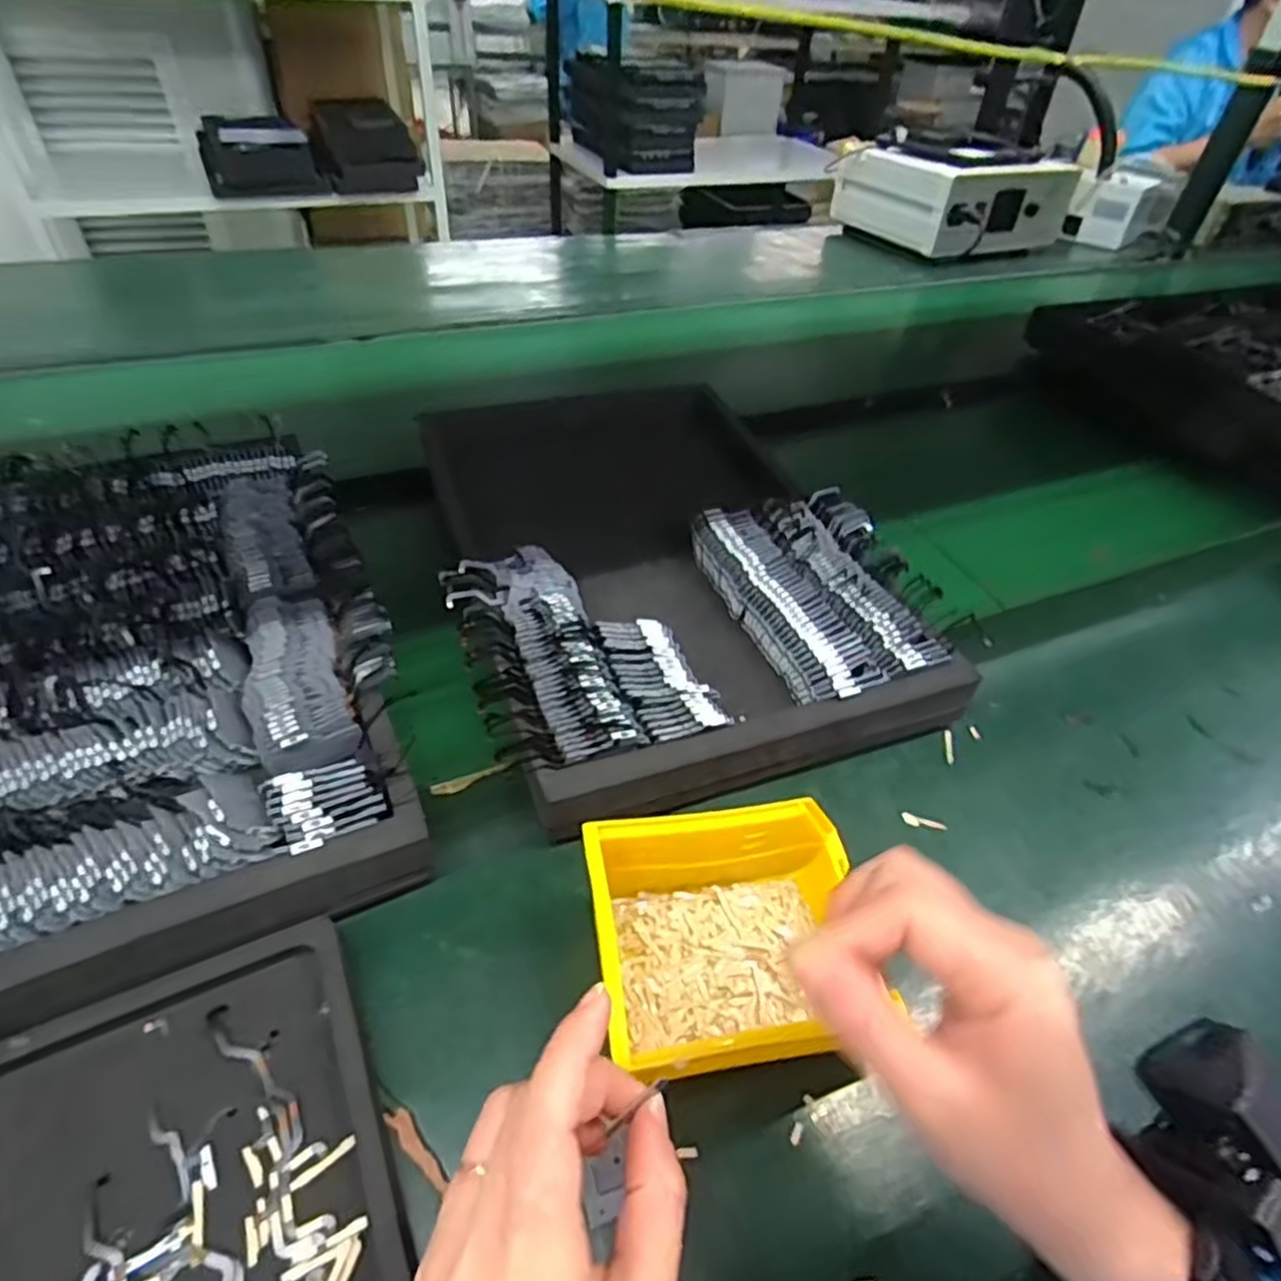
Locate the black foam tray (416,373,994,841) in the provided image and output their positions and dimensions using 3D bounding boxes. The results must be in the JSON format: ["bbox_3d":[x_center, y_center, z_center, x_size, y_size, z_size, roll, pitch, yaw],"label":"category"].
[{"bbox_3d":[0.004,-0.076,0.562,0.316,0.062,0.456,-15,48,-20],"label":"black foam tray"}]

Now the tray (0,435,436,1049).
[{"bbox_3d":[-0.322,0.015,0.444,0.300,0.051,0.429,-17,49,-22],"label":"tray"}]

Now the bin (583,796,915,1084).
[{"bbox_3d":[0.043,0.140,0.351,0.135,0.071,0.099,-2,45,-7],"label":"bin"}]

